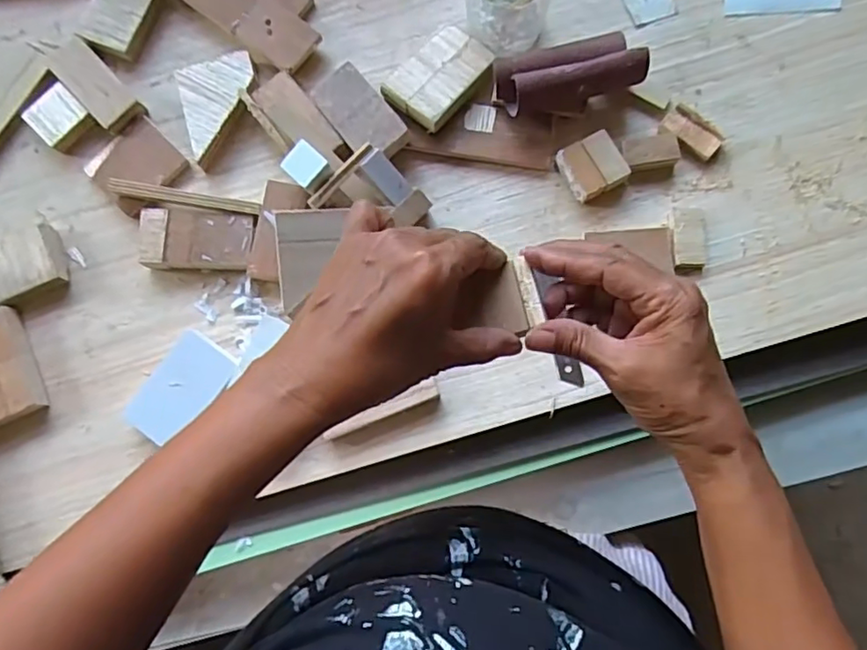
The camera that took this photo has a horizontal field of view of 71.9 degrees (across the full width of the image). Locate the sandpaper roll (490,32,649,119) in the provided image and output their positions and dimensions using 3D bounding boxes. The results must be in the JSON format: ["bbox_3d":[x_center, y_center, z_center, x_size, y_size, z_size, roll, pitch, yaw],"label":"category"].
[{"bbox_3d":[0.099,-0.187,0.449,0.102,0.042,0.050,-19,82,-1],"label":"sandpaper roll"}]

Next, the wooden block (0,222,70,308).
[{"bbox_3d":[-0.322,-0.045,0.463,0.067,0.018,0.055,-20,82,-2],"label":"wooden block"}]

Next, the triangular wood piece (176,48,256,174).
[{"bbox_3d":[-0.167,-0.171,0.474,0.059,0.014,0.084,-13,82,-1],"label":"triangular wood piece"}]

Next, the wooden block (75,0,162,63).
[{"bbox_3d":[-0.257,-0.254,0.488,0.054,0.013,0.065,20,83,4],"label":"wooden block"}]

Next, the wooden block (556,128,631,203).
[{"bbox_3d":[0.121,-0.120,0.455,0.042,0.019,0.042,-27,82,-3],"label":"wooden block"}]

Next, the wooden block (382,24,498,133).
[{"bbox_3d":[0.005,-0.193,0.469,0.053,0.023,0.081,41,85,6],"label":"wooden block"}]

